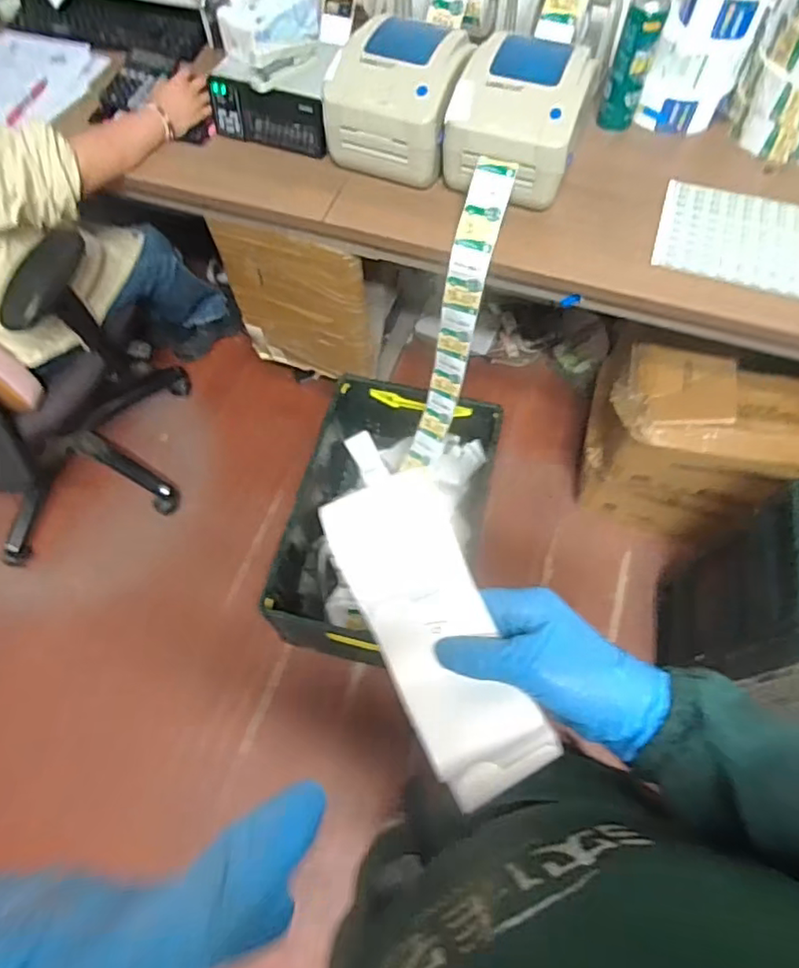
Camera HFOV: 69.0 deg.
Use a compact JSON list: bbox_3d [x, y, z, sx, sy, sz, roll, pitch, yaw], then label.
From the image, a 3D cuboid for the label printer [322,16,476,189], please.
[{"bbox_3d":[0.007,-0.646,0.984,0.205,0.157,0.222,19,65,10],"label":"label printer"}]

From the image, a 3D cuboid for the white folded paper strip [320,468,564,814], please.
[{"bbox_3d":[0.022,0.085,0.337,0.070,0.019,0.184,-22,82,-9],"label":"white folded paper strip"}]

